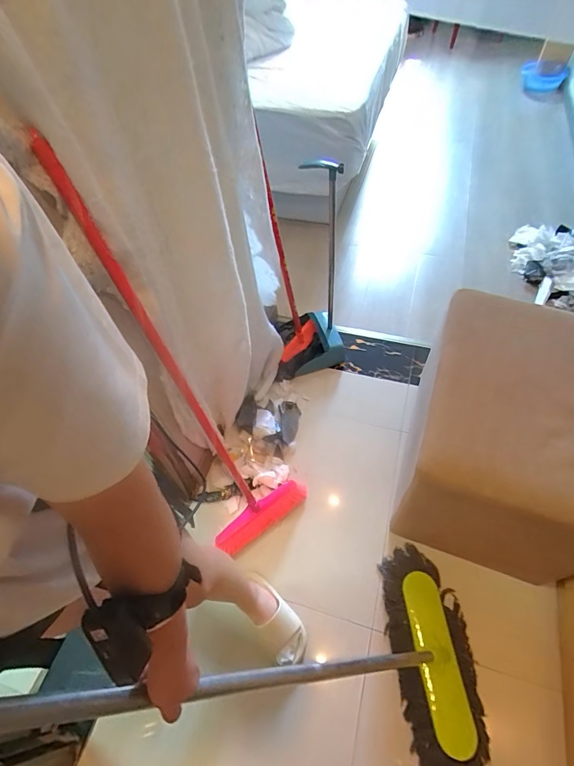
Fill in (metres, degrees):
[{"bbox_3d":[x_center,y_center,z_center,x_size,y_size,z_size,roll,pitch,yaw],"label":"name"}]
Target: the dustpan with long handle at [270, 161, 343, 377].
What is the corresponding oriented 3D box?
[{"bbox_3d":[0.054,-0.341,1.308,0.273,0.714,0.260,-13,54,-5],"label":"dustpan with long handle"}]

